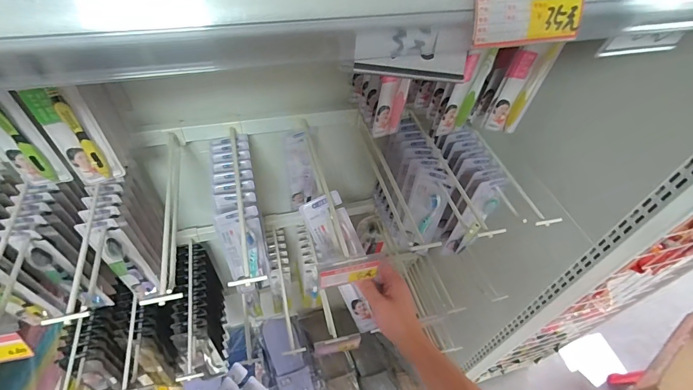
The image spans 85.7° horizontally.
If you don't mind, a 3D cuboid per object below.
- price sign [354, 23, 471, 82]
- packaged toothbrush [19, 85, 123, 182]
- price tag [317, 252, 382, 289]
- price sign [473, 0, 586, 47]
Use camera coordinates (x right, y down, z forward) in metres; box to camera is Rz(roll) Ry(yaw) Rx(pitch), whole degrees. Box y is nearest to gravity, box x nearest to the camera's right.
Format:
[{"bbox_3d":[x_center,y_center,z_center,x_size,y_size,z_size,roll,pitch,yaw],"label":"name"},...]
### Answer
[{"bbox_3d":[0.038,-0.081,0.212,0.068,0.030,0.004,-6,19,-13],"label":"price sign"},{"bbox_3d":[-0.275,-0.056,0.389,0.044,0.126,0.018,-30,60,-27],"label":"packaged toothbrush"},{"bbox_3d":[0.003,0.088,0.431,0.072,0.050,0.009,-9,52,-12],"label":"price tag"},{"bbox_3d":[0.102,-0.104,0.206,0.068,0.036,0.004,-10,23,-13],"label":"price sign"}]

